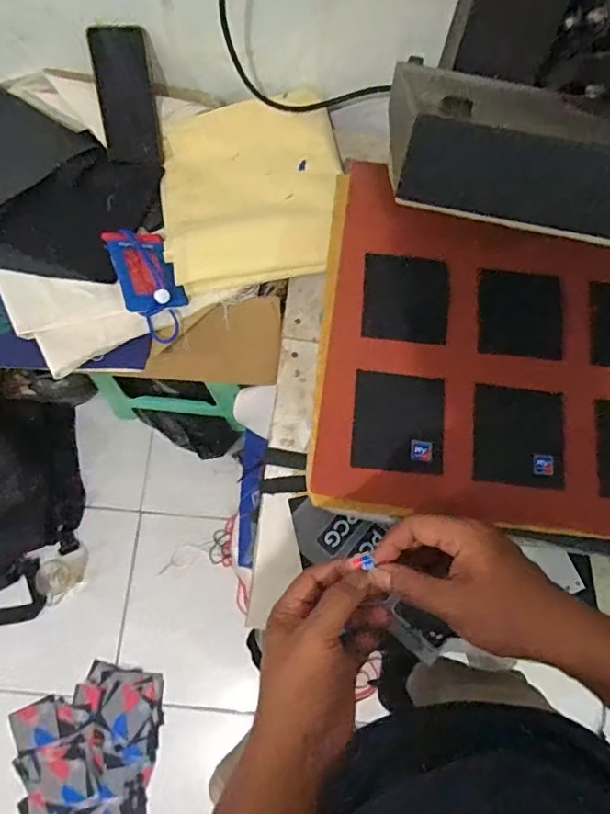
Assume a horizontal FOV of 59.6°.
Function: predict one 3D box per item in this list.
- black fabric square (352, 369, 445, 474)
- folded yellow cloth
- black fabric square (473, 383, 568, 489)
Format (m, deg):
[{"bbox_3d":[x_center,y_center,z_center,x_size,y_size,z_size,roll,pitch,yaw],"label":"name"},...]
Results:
[{"bbox_3d":[0.093,0.014,0.530,0.089,0.004,0.096,5,75,2],"label":"black fabric square"},{"bbox_3d":[-0.075,-0.301,0.717,0.239,0.064,0.287,-9,75,-3],"label":"folded yellow cloth"},{"bbox_3d":[0.215,0.028,0.531,0.092,0.004,0.096,5,77,-1],"label":"black fabric square"}]

